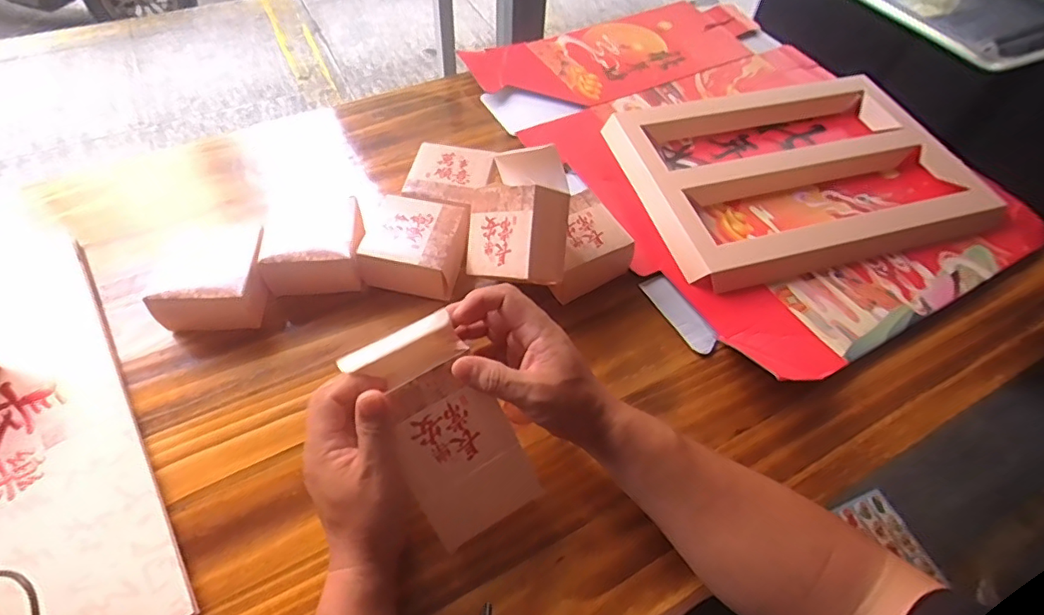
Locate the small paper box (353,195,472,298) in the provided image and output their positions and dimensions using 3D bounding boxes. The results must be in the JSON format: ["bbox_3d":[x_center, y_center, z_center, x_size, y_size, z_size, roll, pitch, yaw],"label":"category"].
[{"bbox_3d":[-0.102,-0.062,0.538,0.099,0.047,0.091,11,56,6],"label":"small paper box"}]

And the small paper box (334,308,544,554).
[{"bbox_3d":[-0.053,0.089,0.389,0.081,0.035,0.160,-29,97,-20],"label":"small paper box"}]

